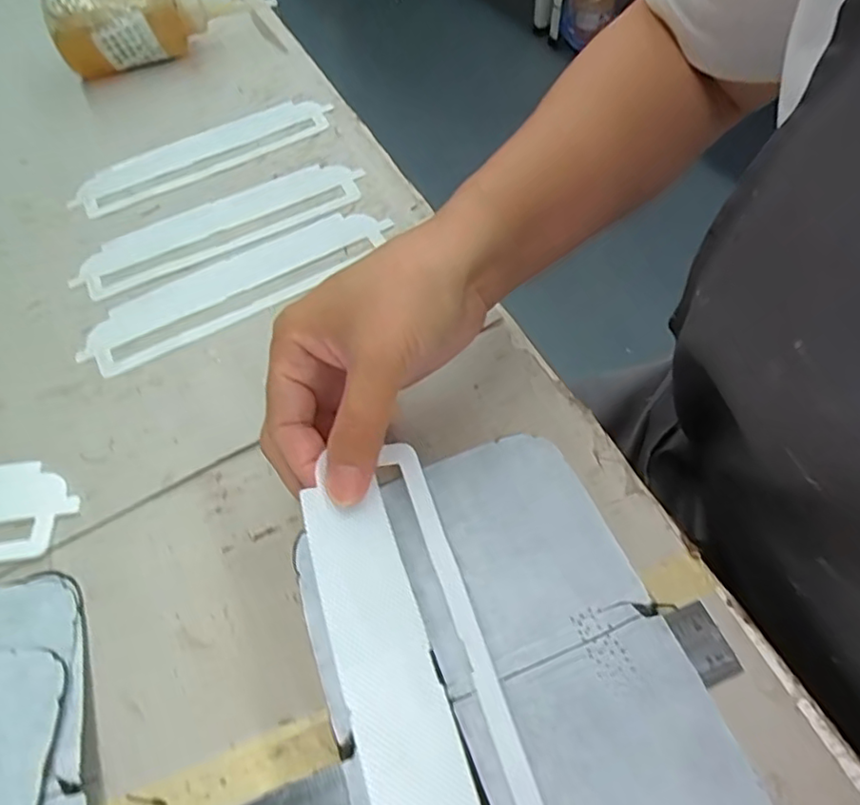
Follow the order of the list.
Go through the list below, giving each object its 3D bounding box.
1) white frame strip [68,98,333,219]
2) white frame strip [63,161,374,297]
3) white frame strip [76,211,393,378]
[{"bbox_3d":[-0.162,-0.182,0.444,0.183,0.004,0.053,-26,58,-12],"label":"white frame strip"},{"bbox_3d":[-0.136,-0.118,0.403,0.183,0.004,0.054,-25,58,-11],"label":"white frame strip"},{"bbox_3d":[-0.113,-0.072,0.366,0.183,0.004,0.053,-27,59,-12],"label":"white frame strip"}]

